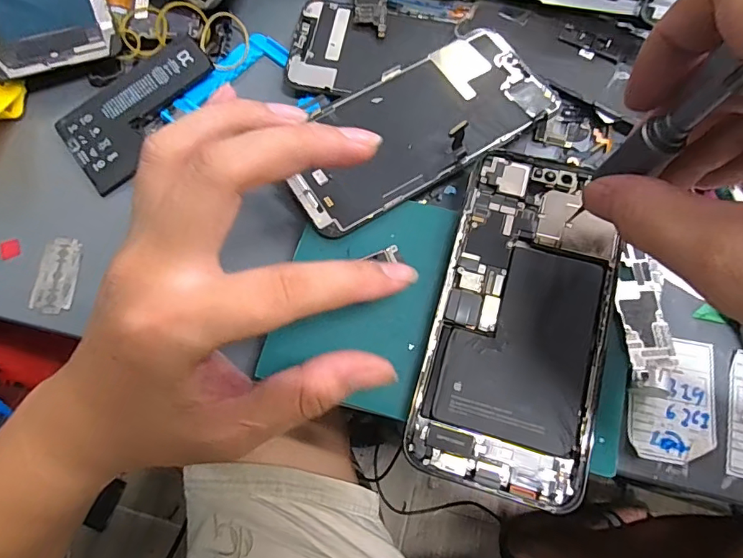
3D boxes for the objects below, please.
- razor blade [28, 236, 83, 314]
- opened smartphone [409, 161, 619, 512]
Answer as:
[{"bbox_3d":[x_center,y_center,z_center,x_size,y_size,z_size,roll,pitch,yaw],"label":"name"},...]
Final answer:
[{"bbox_3d":[-0.169,-0.002,0.256,0.020,0.004,0.041,7,76,-5],"label":"razor blade"},{"bbox_3d":[0.069,0.017,0.222,0.075,0.013,0.156,15,72,6],"label":"opened smartphone"}]

